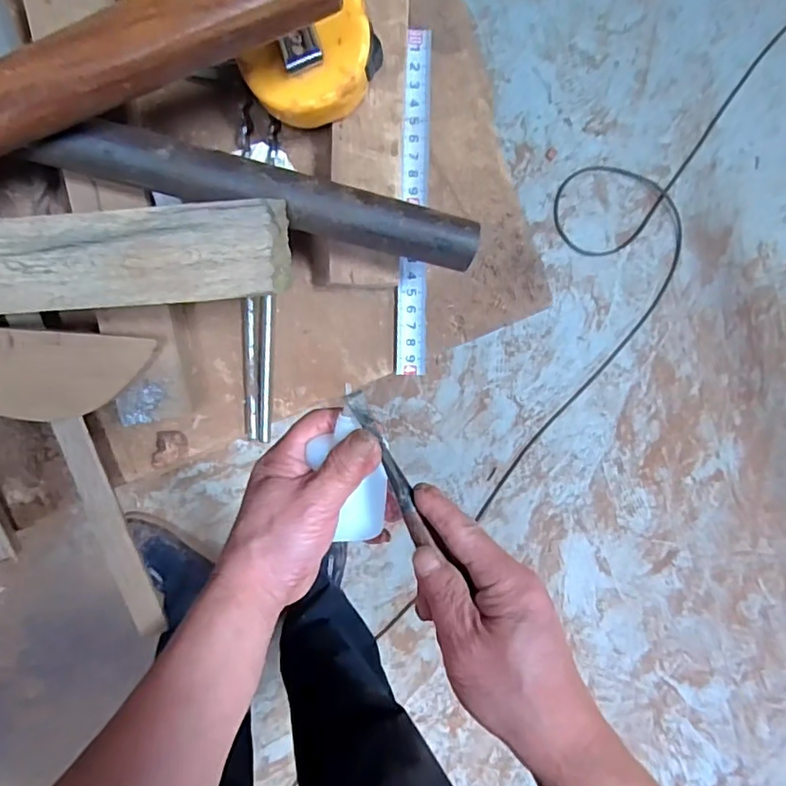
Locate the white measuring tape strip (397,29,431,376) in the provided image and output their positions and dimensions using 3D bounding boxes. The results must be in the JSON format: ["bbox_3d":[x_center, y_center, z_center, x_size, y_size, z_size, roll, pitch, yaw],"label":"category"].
[{"bbox_3d":[0.012,-0.110,0.332,0.018,0.004,0.196,0,96,-5],"label":"white measuring tape strip"}]

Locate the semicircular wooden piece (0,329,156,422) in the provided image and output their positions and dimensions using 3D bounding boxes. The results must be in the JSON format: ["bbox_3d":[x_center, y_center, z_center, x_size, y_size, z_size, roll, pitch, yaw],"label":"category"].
[{"bbox_3d":[-0.187,-0.009,0.279,0.127,0.009,0.047,4,111,1],"label":"semicircular wooden piece"}]

